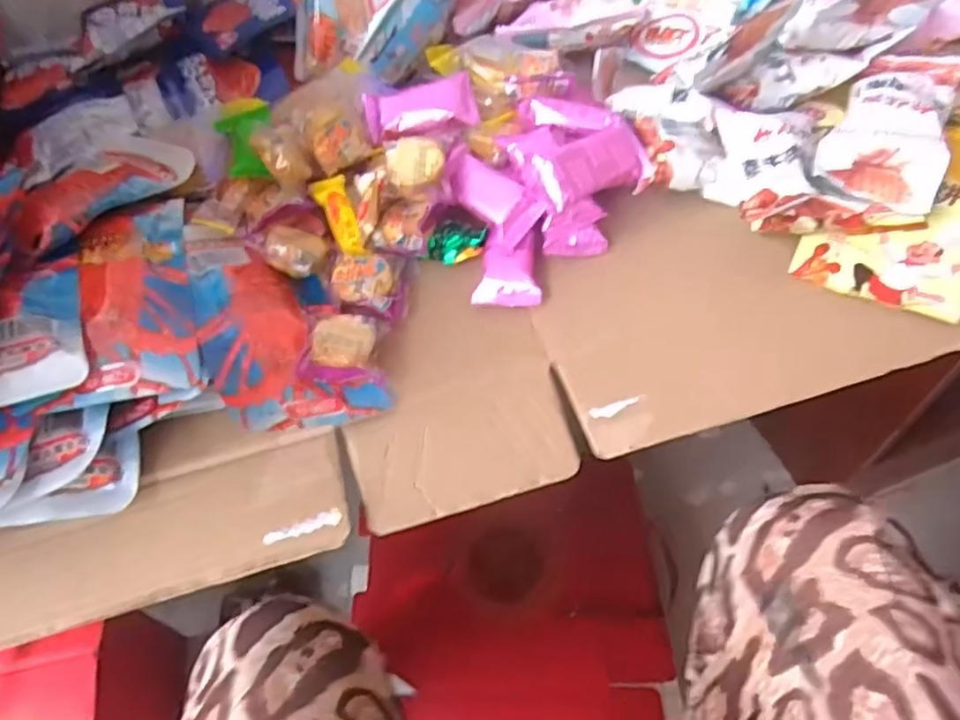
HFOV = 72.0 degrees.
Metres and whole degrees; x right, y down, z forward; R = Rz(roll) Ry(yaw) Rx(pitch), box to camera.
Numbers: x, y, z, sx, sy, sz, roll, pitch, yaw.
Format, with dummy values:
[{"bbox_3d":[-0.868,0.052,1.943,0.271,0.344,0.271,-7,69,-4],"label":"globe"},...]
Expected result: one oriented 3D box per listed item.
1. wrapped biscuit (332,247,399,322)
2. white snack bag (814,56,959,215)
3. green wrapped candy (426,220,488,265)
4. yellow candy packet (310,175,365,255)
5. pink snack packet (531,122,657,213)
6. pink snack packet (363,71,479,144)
[{"bbox_3d":[-0.080,-0.054,0.458,0.043,0.015,0.049,3,61,4],"label":"wrapped biscuit"},{"bbox_3d":[0.290,-0.168,0.465,0.073,0.032,0.136,19,60,17],"label":"white snack bag"},{"bbox_3d":[-0.017,-0.085,0.474,0.041,0.018,0.031,28,66,17],"label":"green wrapped candy"},{"bbox_3d":[-0.103,-0.107,0.489,0.025,0.013,0.067,-23,77,-10],"label":"yellow candy packet"},{"bbox_3d":[0.082,-0.136,0.459,0.092,0.012,0.044,-33,94,-25],"label":"pink snack packet"},{"bbox_3d":[-0.047,-0.198,0.522,0.087,0.025,0.042,-6,61,-1],"label":"pink snack packet"}]

